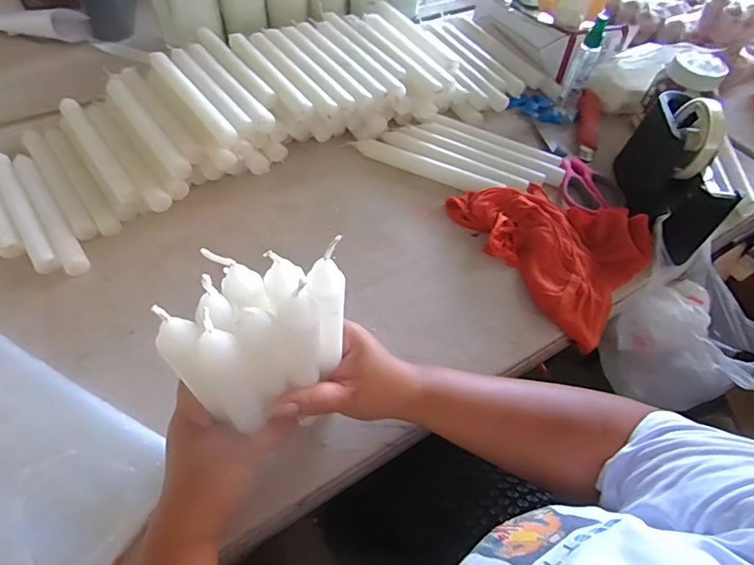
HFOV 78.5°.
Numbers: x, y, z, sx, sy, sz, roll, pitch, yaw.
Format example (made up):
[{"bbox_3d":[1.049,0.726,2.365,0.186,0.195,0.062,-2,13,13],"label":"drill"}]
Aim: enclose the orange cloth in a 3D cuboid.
[{"bbox_3d":[0.198,-0.052,0.509,0.145,0.041,0.206,-31,64,-23],"label":"orange cloth"}]

